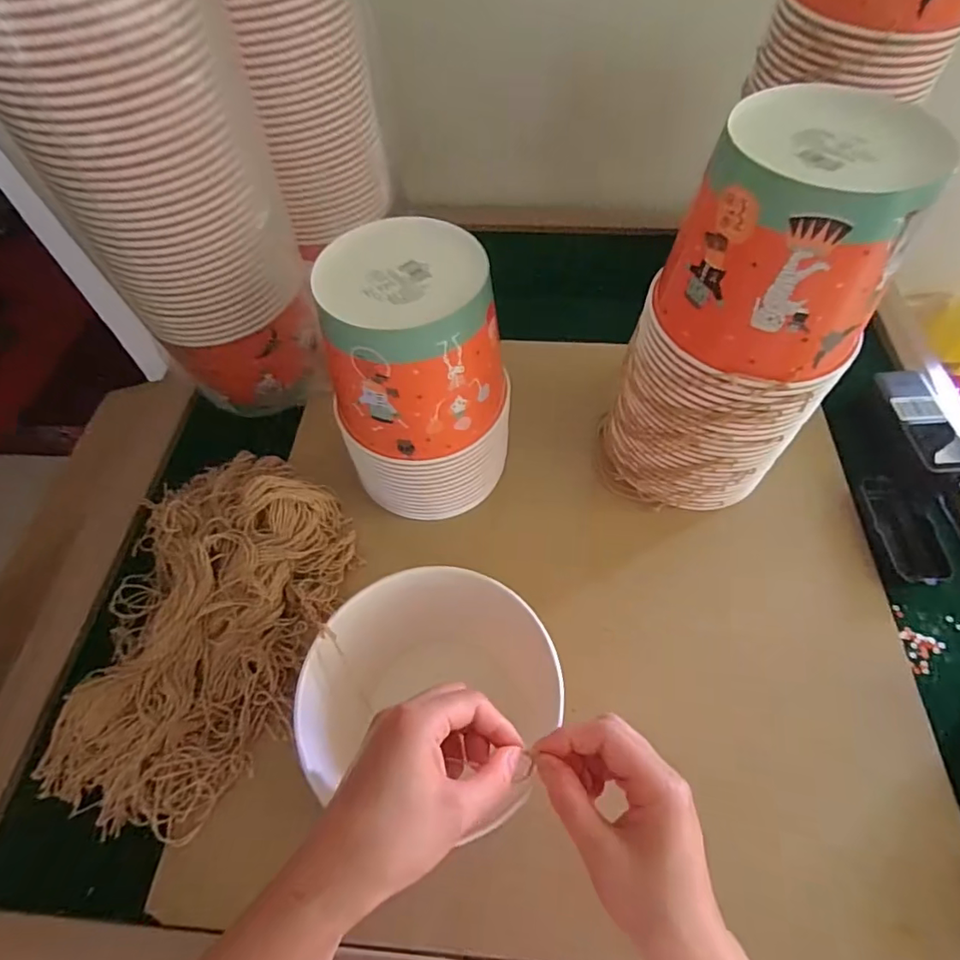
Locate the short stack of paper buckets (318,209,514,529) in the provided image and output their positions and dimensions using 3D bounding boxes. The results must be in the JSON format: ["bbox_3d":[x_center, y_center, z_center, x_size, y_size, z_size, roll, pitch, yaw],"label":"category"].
[{"bbox_3d":[-0.047,-0.086,0.475,0.137,0.217,0.138,-7,57,-3],"label":"short stack of paper buckets"}]

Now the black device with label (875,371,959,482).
[{"bbox_3d":[0.453,-0.057,0.561,0.060,0.036,0.127,-3,57,0],"label":"black device with label"}]

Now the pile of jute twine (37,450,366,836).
[{"bbox_3d":[-0.240,0.113,0.459,0.210,0.080,0.313,12,58,9],"label":"pile of jute twine"}]

